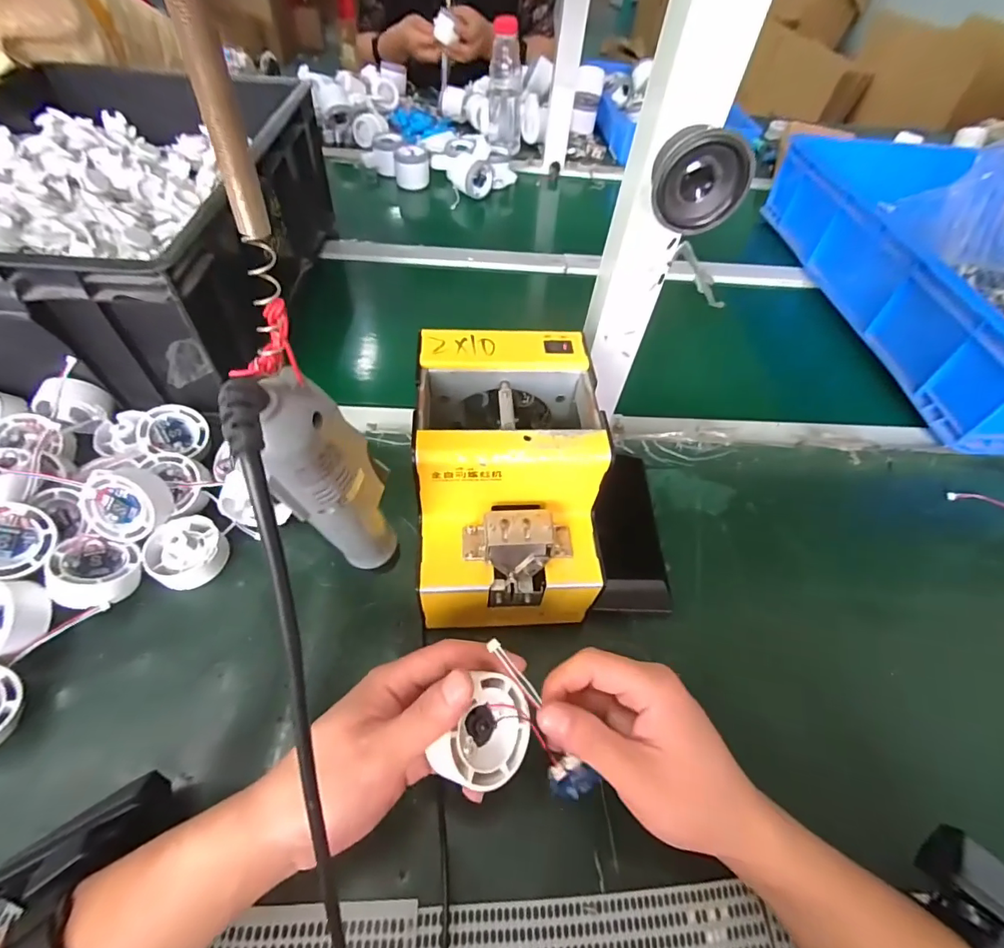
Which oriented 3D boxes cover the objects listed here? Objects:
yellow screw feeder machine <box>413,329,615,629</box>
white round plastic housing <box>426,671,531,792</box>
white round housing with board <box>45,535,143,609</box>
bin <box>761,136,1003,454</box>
[{"bbox_3d":[0.003,0.009,0.361,0.120,0.146,0.177,0,53,-5],"label":"yellow screw feeder machine"},{"bbox_3d":[-0.012,0.138,0.255,0.046,0.025,0.054,48,53,-17],"label":"white round plastic housing"},{"bbox_3d":[-0.301,0.074,0.351,0.053,0.024,0.053,18,35,-13],"label":"white round housing with board"},{"bbox_3d":[0.701,-0.278,0.642,0.445,0.118,0.567,1,53,-4],"label":"bin"}]

